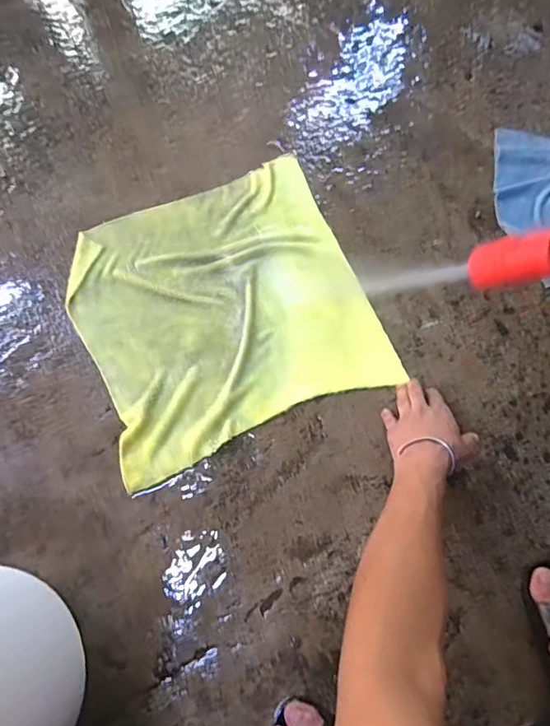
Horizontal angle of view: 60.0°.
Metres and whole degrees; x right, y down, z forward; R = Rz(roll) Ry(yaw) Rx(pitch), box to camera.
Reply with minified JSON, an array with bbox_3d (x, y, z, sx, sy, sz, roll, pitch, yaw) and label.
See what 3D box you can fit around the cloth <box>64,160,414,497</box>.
[{"bbox_3d":[-0.074,-0.080,0.672,0.381,0.015,0.371,-22,75,-6],"label":"cloth"}]

